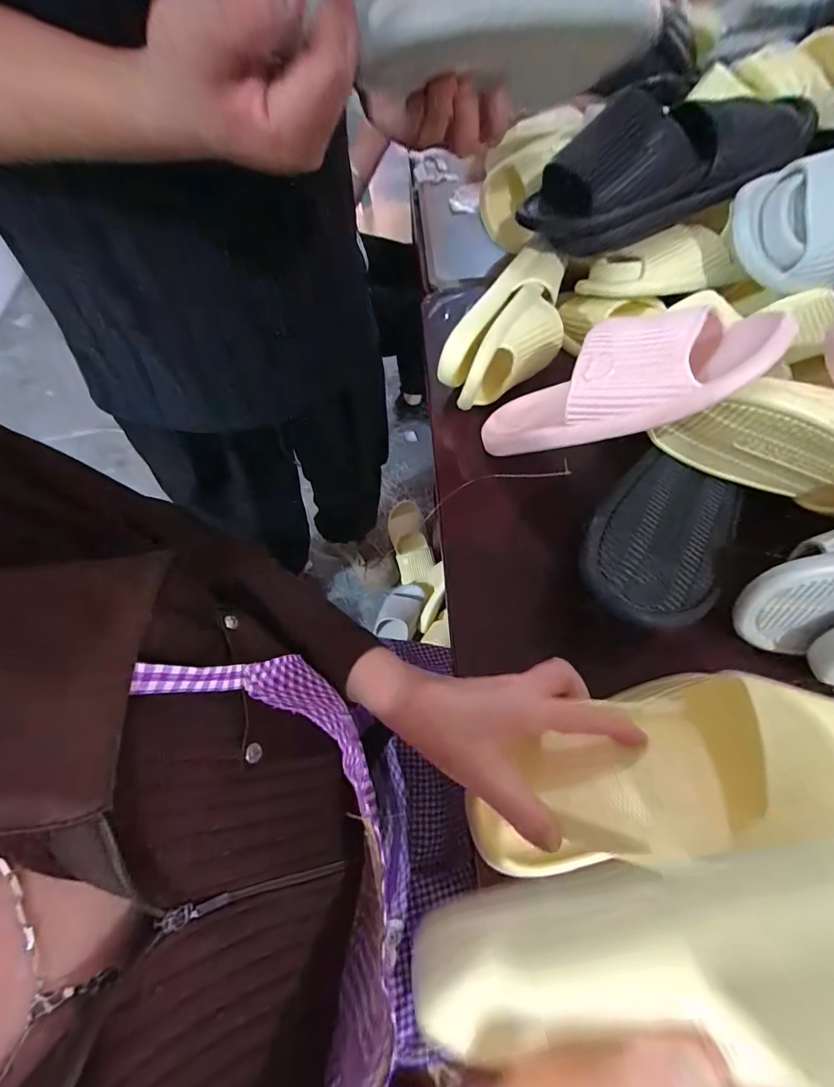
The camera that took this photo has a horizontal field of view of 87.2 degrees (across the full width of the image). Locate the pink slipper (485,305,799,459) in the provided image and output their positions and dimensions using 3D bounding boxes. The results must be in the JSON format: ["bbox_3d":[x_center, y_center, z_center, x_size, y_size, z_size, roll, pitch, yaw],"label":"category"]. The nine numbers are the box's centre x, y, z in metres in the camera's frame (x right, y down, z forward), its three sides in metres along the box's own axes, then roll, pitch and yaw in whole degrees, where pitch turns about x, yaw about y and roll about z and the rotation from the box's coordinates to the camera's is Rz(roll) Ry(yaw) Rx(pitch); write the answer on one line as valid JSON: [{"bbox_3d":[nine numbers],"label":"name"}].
[{"bbox_3d":[0.153,-0.136,0.372,0.068,0.226,0.092,41,63,-26],"label":"pink slipper"}]

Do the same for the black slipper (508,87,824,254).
[{"bbox_3d":[0.262,-0.396,0.461,0.284,0.100,0.091,-12,62,-4],"label":"black slipper"}]

